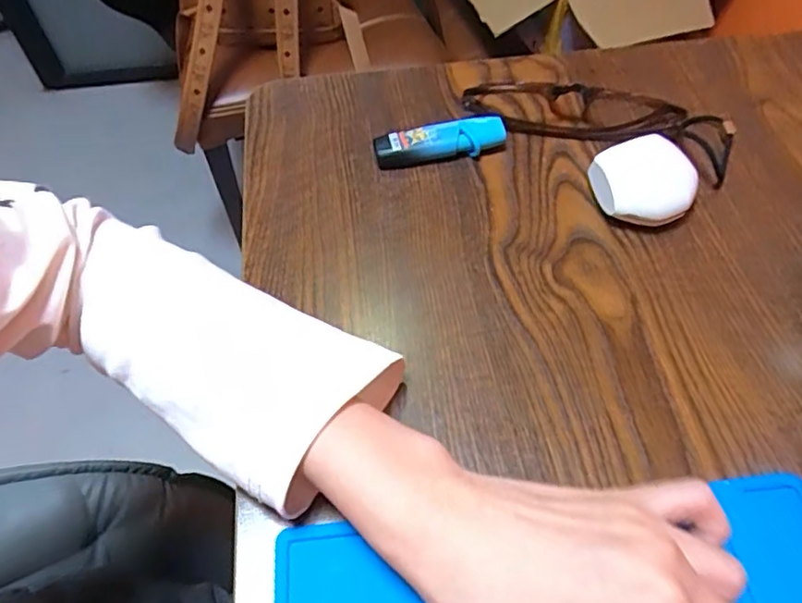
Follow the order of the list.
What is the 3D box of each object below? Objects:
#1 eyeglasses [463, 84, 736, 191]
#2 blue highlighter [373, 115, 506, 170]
[{"bbox_3d":[0.130,-0.124,0.396,0.169,0.027,0.059,16,56,13],"label":"eyeglasses"},{"bbox_3d":[0.026,-0.101,0.388,0.082,0.019,0.022,-12,55,-7],"label":"blue highlighter"}]

